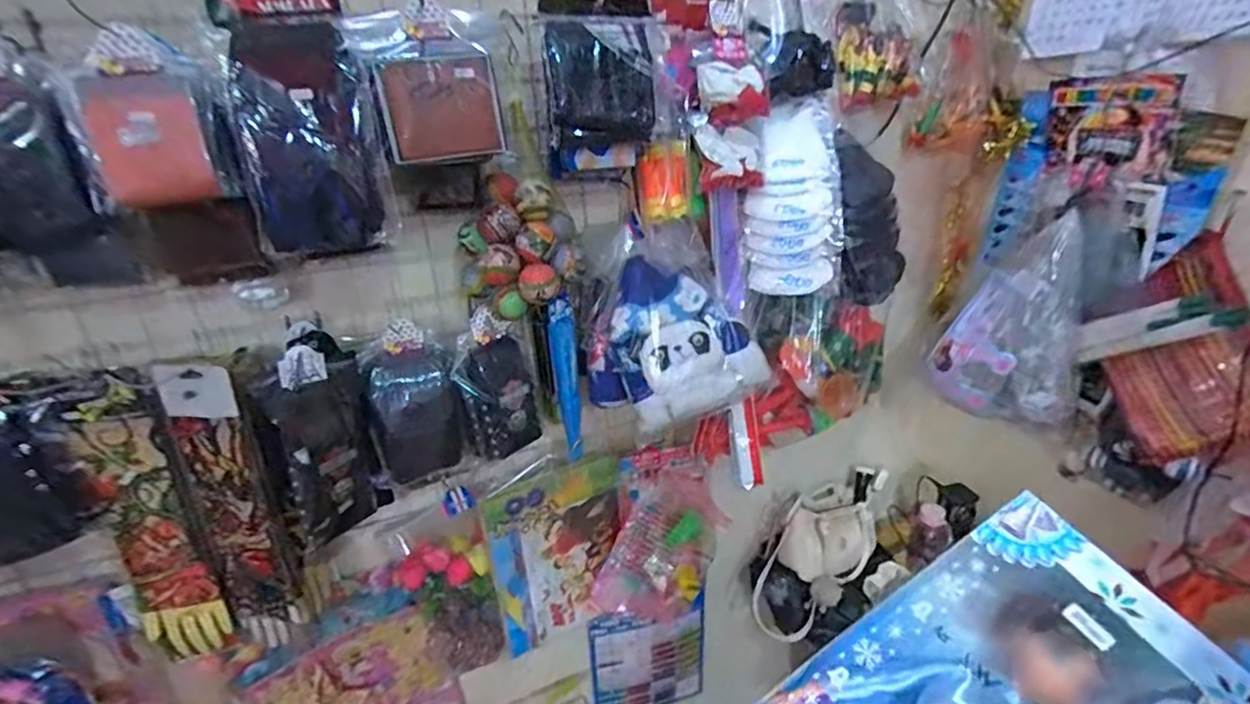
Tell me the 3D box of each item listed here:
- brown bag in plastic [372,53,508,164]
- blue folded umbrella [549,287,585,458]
[{"bbox_3d":[-0.197,-0.262,0.633,0.123,0.102,0.030,-21,31,-28],"label":"brown bag in plastic"},{"bbox_3d":[-0.086,0.044,0.856,0.035,0.266,0.034,-6,23,-6],"label":"blue folded umbrella"}]

